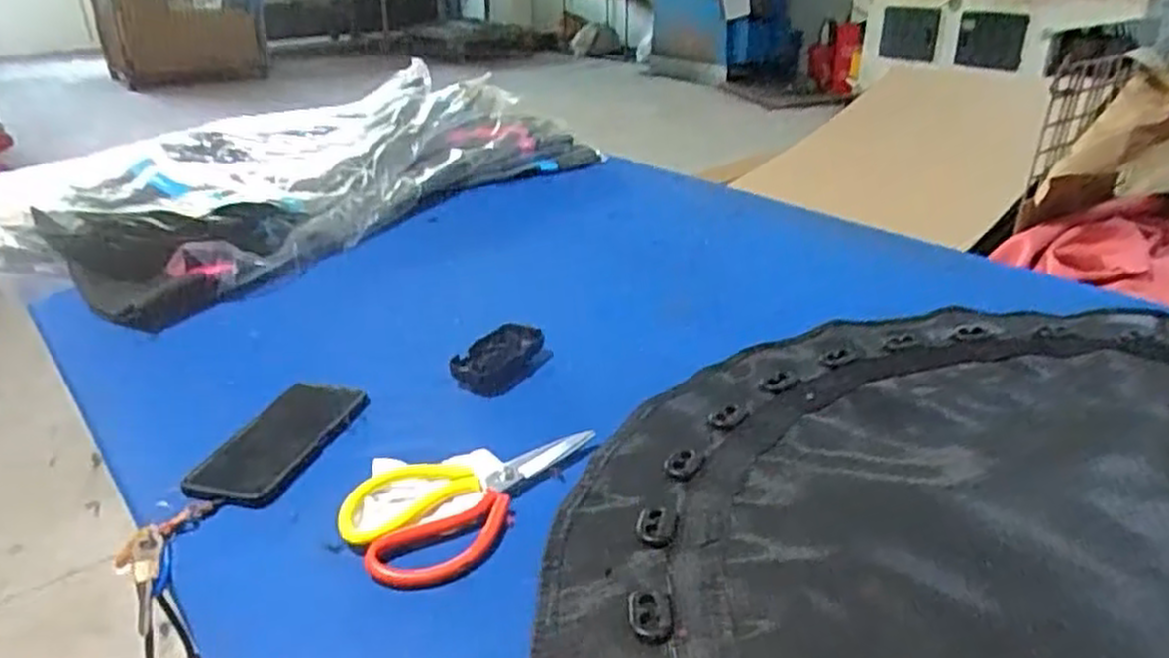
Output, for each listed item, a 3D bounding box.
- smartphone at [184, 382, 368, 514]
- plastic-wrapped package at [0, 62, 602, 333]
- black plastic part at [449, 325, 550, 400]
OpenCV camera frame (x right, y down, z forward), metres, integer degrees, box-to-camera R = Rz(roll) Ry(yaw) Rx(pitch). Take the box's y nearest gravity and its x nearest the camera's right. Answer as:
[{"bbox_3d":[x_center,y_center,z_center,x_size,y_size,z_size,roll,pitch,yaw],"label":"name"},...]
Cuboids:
[{"bbox_3d":[-0.259,0.092,0.666,0.087,0.011,0.169,5,26,12],"label":"smartphone"},{"bbox_3d":[-0.448,-0.287,1.356,0.553,0.111,1.049,16,31,30],"label":"plastic-wrapped package"},{"bbox_3d":[-0.081,0.031,0.776,0.068,0.026,0.115,15,30,29],"label":"black plastic part"}]

